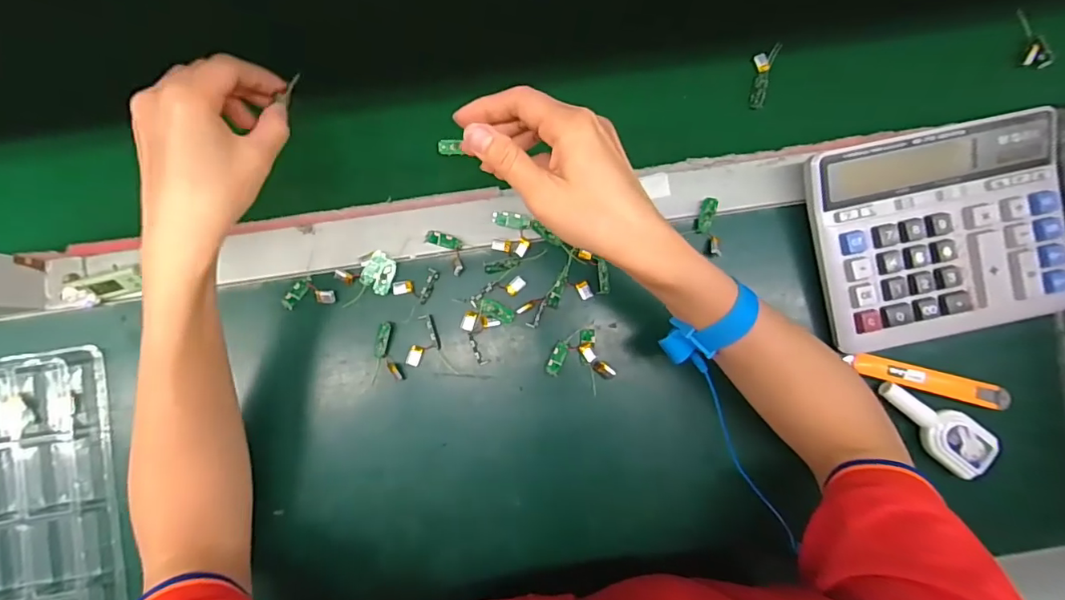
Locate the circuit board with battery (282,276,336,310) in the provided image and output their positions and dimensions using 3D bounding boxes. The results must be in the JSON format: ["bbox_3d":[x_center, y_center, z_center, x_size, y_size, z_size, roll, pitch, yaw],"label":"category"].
[{"bbox_3d":[-0.180,-0.007,0.417,0.040,0.005,0.023,-9,87,-1],"label":"circuit board with battery"}]

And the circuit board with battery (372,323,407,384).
[{"bbox_3d":[-0.116,0.041,0.413,0.025,0.004,0.047,-4,87,-1],"label":"circuit board with battery"}]

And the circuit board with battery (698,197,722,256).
[{"bbox_3d":[0.144,-0.059,0.424,0.017,0.005,0.048,-5,85,27],"label":"circuit board with battery"}]

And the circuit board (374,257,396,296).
[{"bbox_3d":[-0.118,-0.019,0.418,0.015,0.005,0.029,7,87,0],"label":"circuit board"}]

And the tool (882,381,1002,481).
[{"bbox_3d":[0.315,0.096,0.404,0.090,0.021,0.038,44,87,2],"label":"tool"}]

